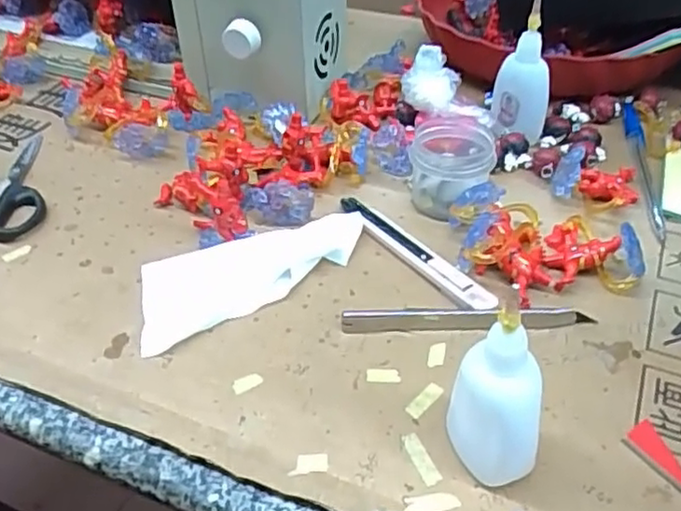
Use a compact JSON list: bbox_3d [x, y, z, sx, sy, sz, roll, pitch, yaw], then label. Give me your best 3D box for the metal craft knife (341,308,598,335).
[{"bbox_3d":[0.068,0.034,0.361,0.132,0.010,0.012,-2,41,0],"label":"metal craft knife"}]

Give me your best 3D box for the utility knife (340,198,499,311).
[{"bbox_3d":[0.043,-0.005,0.399,0.020,0.012,0.129,-27,46,-26],"label":"utility knife"}]

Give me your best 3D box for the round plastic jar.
[{"bbox_3d":[0.072,-0.059,0.435,0.051,0.045,0.063,3,41,6],"label":"round plastic jar"}]

